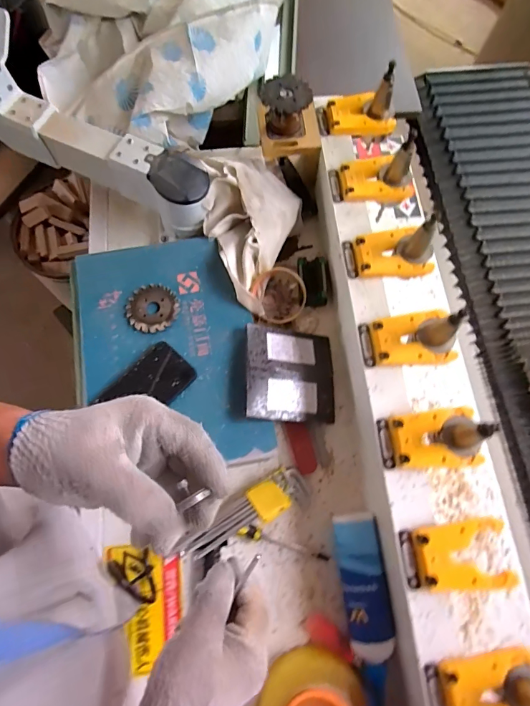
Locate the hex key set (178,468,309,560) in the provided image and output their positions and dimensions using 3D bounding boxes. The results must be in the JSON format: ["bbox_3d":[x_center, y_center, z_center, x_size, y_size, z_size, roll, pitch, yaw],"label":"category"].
[{"bbox_3d":[-0.024,0.213,0.537,0.174,0.031,0.046,-31,75,-10],"label":"hex key set"}]

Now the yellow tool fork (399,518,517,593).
[{"bbox_3d":[0.208,0.219,0.439,0.108,0.022,0.067,-5,72,-3],"label":"yellow tool fork"}]

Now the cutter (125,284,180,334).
[{"bbox_3d":[-0.167,-0.067,0.604,0.075,0.008,0.075,0,72,-1],"label":"cutter"}]

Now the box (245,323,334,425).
[{"bbox_3d":[0.038,0.030,0.584,0.135,0.015,0.132,7,66,-21],"label":"box"}]

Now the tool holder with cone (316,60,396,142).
[{"bbox_3d":[0.141,-0.379,0.619,0.117,0.097,0.069,-3,72,-2],"label":"tool holder with cone"}]

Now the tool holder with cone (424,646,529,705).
[{"bbox_3d":[0.222,0.330,0.382,0.114,0.077,0.069,-7,72,-3],"label":"tool holder with cone"}]

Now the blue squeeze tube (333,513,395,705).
[{"bbox_3d":[0.123,0.322,0.488,0.056,0.038,0.241,-4,72,-2],"label":"blue squeeze tube"}]

